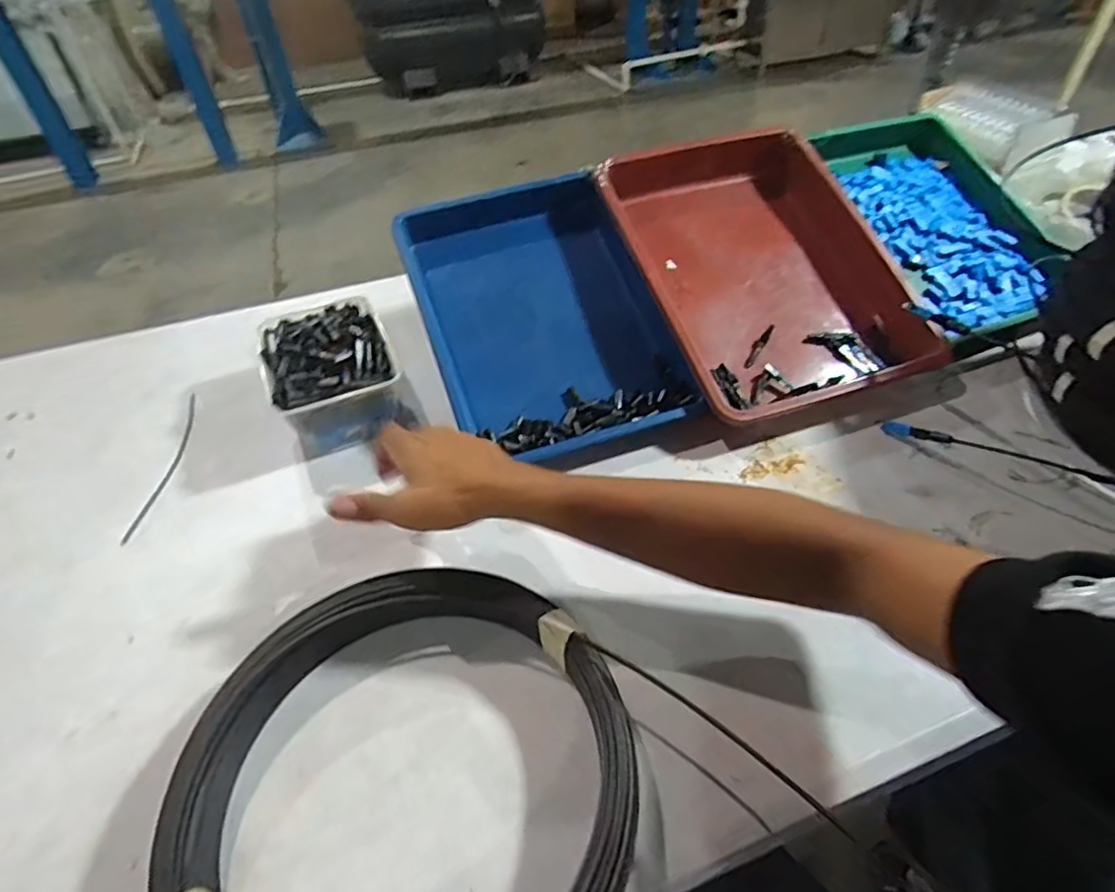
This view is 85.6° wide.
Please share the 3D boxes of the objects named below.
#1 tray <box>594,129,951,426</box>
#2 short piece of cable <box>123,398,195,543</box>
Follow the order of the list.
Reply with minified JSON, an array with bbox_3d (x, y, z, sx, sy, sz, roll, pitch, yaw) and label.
[{"bbox_3d":[0.219,-0.192,0.662,0.268,0.078,0.345,-20,69,-8],"label":"tray"},{"bbox_3d":[-0.383,0.015,0.595,0.018,0.006,0.205,-6,43,-3],"label":"short piece of cable"}]

